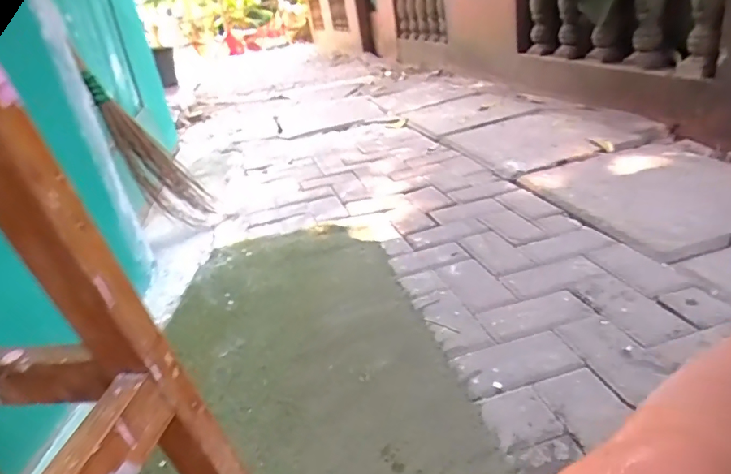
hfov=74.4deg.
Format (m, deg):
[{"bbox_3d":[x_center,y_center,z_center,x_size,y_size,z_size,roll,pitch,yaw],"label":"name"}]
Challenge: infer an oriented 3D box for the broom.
[{"bbox_3d":[-0.737,-0.290,1.567,0.150,0.626,0.081,-34,27,-2],"label":"broom"}]

